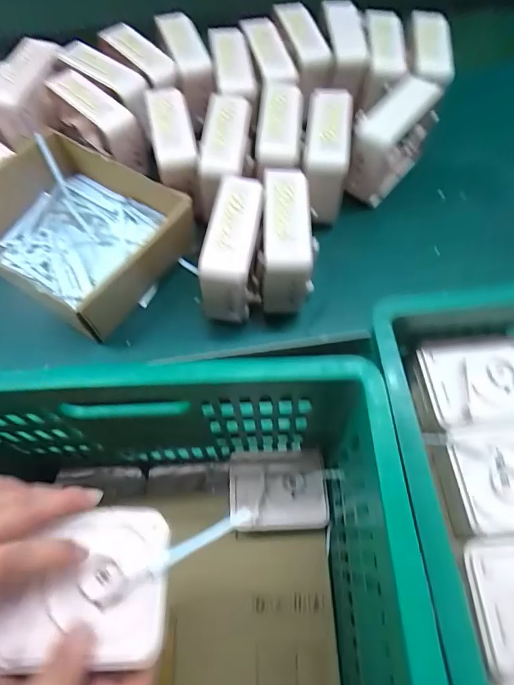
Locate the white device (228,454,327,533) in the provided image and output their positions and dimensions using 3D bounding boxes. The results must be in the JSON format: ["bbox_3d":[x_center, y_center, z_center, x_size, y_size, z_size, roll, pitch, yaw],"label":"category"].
[{"bbox_3d":[0.026,0.192,0.536,0.122,0.023,0.095,-2,63,0],"label":"white device"}]

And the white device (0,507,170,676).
[{"bbox_3d":[-0.128,0.174,0.297,0.119,0.028,0.098,-2,63,0],"label":"white device"}]

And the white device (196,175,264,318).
[{"bbox_3d":[-0.025,-0.092,0.437,0.052,0.104,0.124,6,63,4],"label":"white device"}]

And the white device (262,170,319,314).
[{"bbox_3d":[0.030,-0.102,0.443,0.050,0.106,0.124,1,63,1],"label":"white device"}]

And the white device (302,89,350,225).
[{"bbox_3d":[0.077,-0.211,0.488,0.055,0.087,0.148,6,63,4],"label":"white device"}]

